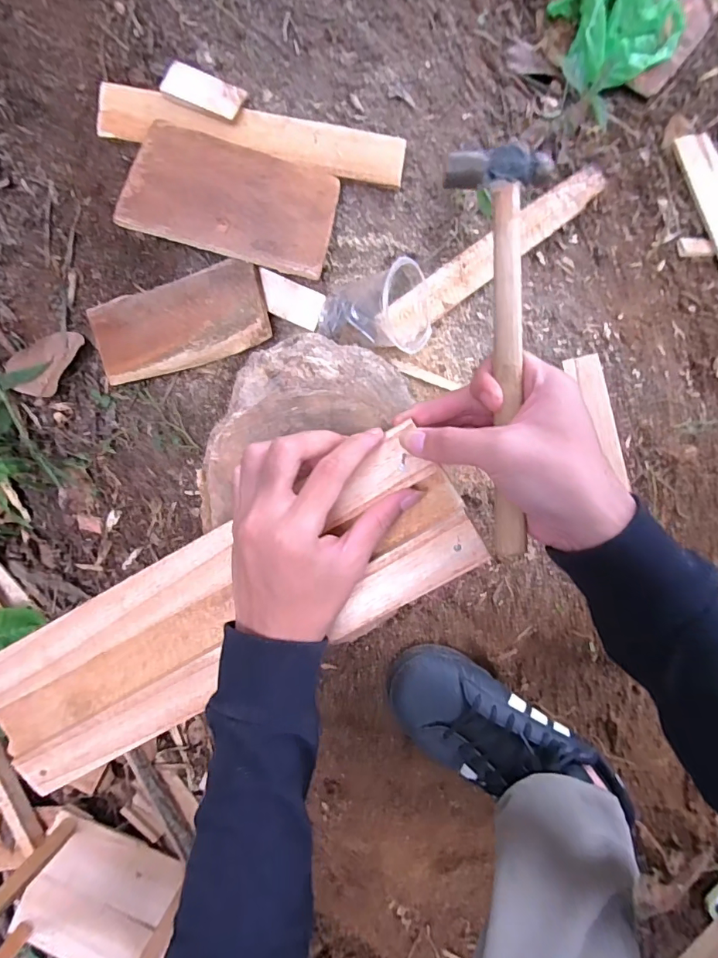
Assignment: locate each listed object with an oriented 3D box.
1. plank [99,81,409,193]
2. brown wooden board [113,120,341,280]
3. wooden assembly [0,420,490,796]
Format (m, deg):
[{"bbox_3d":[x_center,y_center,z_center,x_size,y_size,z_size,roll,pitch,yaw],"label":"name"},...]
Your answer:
[{"bbox_3d":[-0.100,-0.326,0.439,0.287,0.014,0.047,8,90,-4],"label":"plank"},{"bbox_3d":[-0.116,-0.259,0.428,0.185,0.007,0.104,14,82,-4],"label":"brown wooden board"},{"bbox_3d":[-0.107,0.105,0.331,0.393,0.020,0.113,-26,89,9],"label":"wooden assembly"}]

